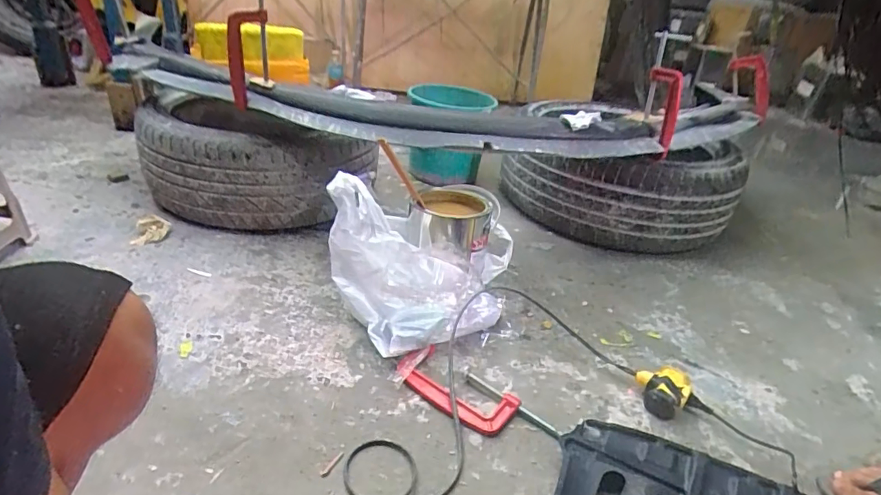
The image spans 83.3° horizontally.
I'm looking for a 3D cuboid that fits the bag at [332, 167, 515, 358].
[{"bbox_3d":[-0.005,0.016,0.952,0.339,0.251,0.248,-19,39,-37],"label":"bag"}]

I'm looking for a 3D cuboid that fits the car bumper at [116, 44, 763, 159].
[{"bbox_3d":[0.130,-0.327,1.182,1.684,0.113,0.338,-1,31,-13],"label":"car bumper"}]

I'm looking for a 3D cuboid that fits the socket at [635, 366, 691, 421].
[{"bbox_3d":[0.385,0.245,0.844,0.085,0.043,0.090,5,29,-4],"label":"socket"}]

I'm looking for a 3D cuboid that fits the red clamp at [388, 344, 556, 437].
[{"bbox_3d":[0.053,0.242,0.800,0.269,0.023,0.098,22,32,25],"label":"red clamp"}]

